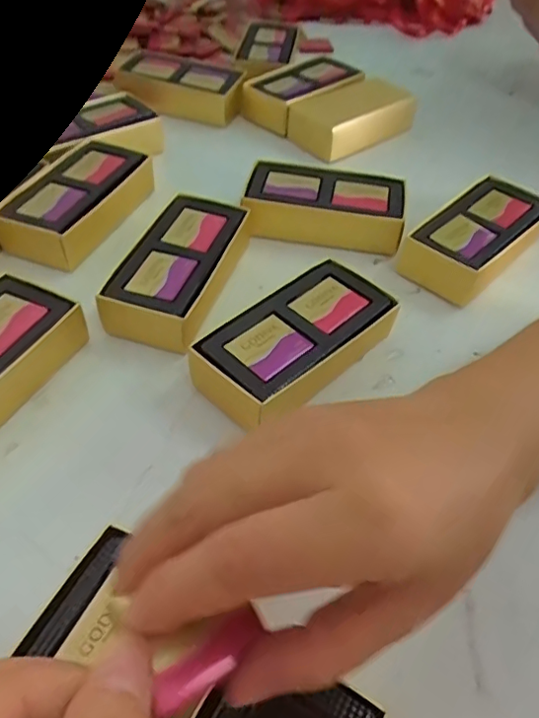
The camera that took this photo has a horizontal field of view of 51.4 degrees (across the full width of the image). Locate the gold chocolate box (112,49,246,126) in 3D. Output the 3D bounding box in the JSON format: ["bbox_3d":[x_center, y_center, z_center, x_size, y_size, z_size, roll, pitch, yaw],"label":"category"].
[{"bbox_3d":[-0.081,-0.260,0.533,0.113,0.031,0.058,17,50,10],"label":"gold chocolate box"}]

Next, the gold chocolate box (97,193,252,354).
[{"bbox_3d":[-0.054,-0.058,0.360,0.064,0.031,0.120,16,49,9],"label":"gold chocolate box"}]

